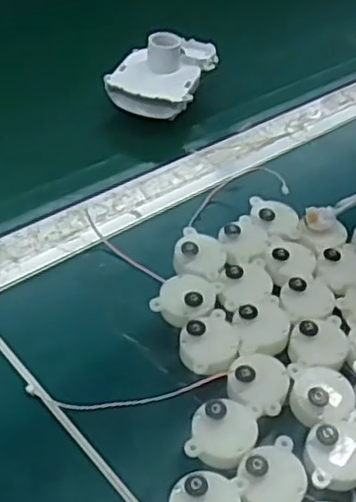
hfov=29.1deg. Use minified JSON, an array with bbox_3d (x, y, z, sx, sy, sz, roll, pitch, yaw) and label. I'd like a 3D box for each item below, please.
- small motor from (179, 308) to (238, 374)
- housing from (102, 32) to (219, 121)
[{"bbox_3d":[0.017,0.054,0.380,0.031,0.030,0.041,10,44,3],"label":"small motor"},{"bbox_3d":[-0.011,-0.151,0.582,0.067,0.052,0.096,22,46,15],"label":"housing"}]

